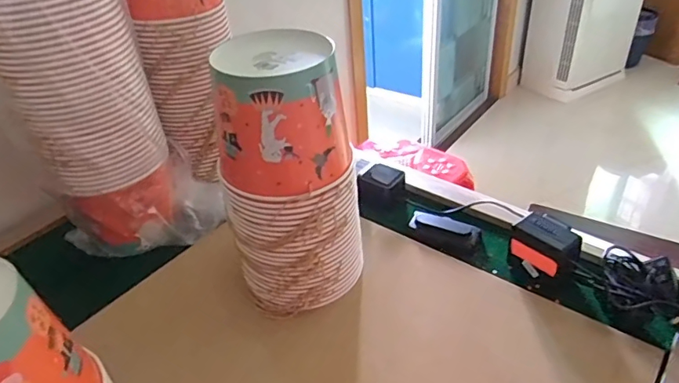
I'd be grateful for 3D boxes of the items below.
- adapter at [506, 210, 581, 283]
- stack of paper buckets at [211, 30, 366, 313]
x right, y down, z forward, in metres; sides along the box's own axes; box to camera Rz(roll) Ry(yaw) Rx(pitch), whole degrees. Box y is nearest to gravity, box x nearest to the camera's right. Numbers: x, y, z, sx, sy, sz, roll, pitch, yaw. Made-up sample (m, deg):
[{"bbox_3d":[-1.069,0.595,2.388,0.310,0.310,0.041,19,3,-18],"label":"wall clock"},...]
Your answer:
[{"bbox_3d":[0.272,0.076,0.647,0.053,0.065,0.081,-26,41,-27],"label":"adapter"},{"bbox_3d":[-0.058,-0.016,0.592,0.149,0.301,0.130,-8,36,-5],"label":"stack of paper buckets"}]

